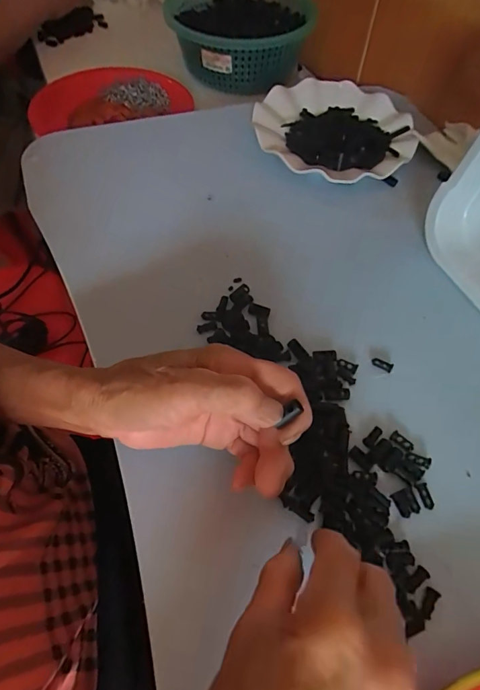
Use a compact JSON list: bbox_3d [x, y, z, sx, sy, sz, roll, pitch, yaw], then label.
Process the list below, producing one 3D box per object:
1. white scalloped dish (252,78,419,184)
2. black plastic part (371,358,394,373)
[{"bbox_3d":[0.106,-0.245,0.474,0.167,0.026,0.177,1,57,-1],"label":"white scalloped dish"},{"bbox_3d":[0.113,0.015,0.327,0.016,0.004,0.006,29,61,16],"label":"black plastic part"}]

